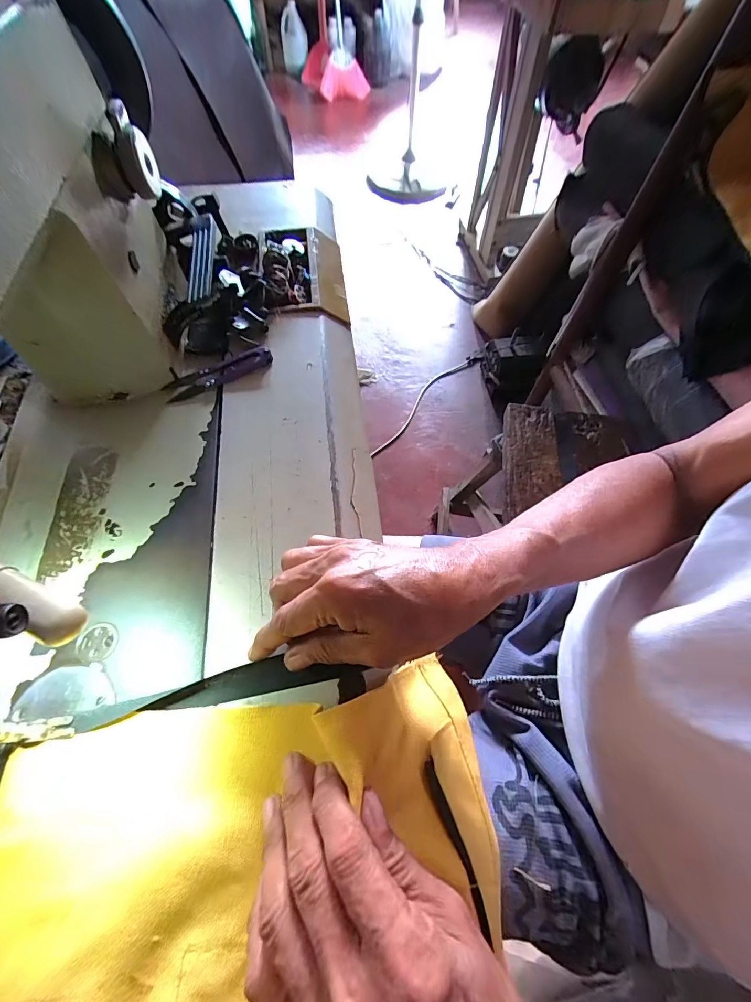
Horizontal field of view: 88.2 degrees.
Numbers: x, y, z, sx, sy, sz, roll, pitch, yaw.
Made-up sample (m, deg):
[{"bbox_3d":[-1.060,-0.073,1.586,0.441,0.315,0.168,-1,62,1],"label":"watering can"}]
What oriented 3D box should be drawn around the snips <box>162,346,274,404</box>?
[{"bbox_3d":[-0.146,-0.120,0.362,0.100,0.009,0.026,-24,67,-12],"label":"snips"}]

